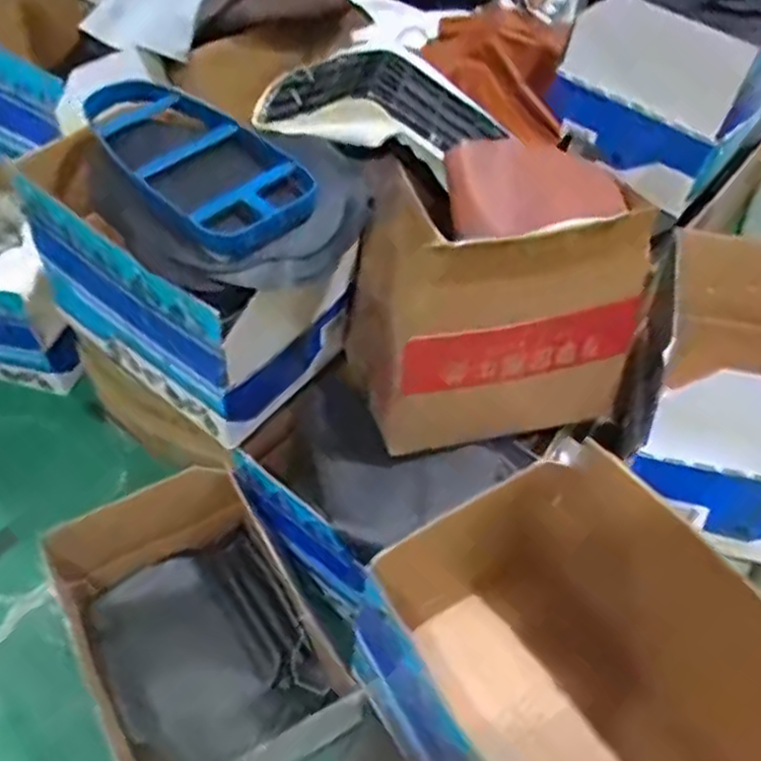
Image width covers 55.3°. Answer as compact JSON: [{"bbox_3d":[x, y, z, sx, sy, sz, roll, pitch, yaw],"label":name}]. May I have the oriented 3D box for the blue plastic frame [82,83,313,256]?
[{"bbox_3d":[-0.265,-0.319,1.036,0.198,0.063,0.391,-33,61,-28],"label":"blue plastic frame"}]

